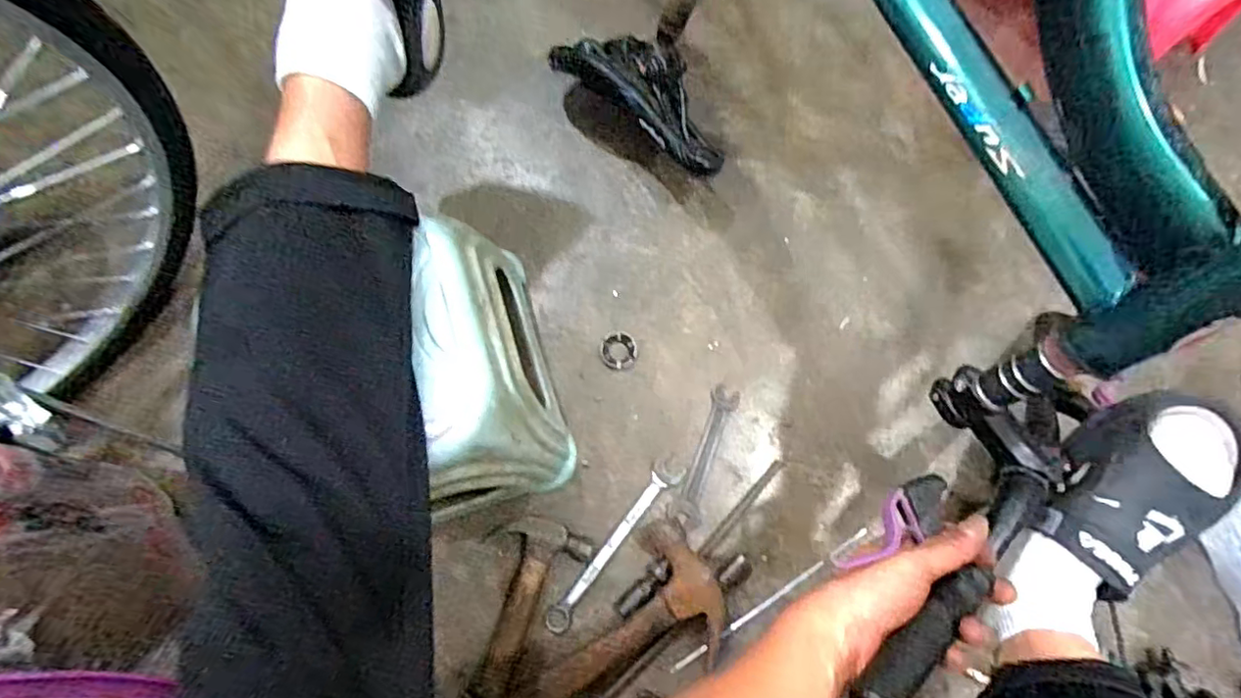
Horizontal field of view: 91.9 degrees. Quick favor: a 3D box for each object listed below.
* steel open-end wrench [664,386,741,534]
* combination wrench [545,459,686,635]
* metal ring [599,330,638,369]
[{"bbox_3d":[0.091,0.114,0.647,0.034,0.008,0.154,20,78,6],"label":"steel open-end wrench"},{"bbox_3d":[-0.005,0.205,0.625,0.031,0.008,0.205,35,80,9],"label":"combination wrench"},{"bbox_3d":[-0.002,0.002,0.677,0.041,0.004,0.043,0,77,1],"label":"metal ring"}]

